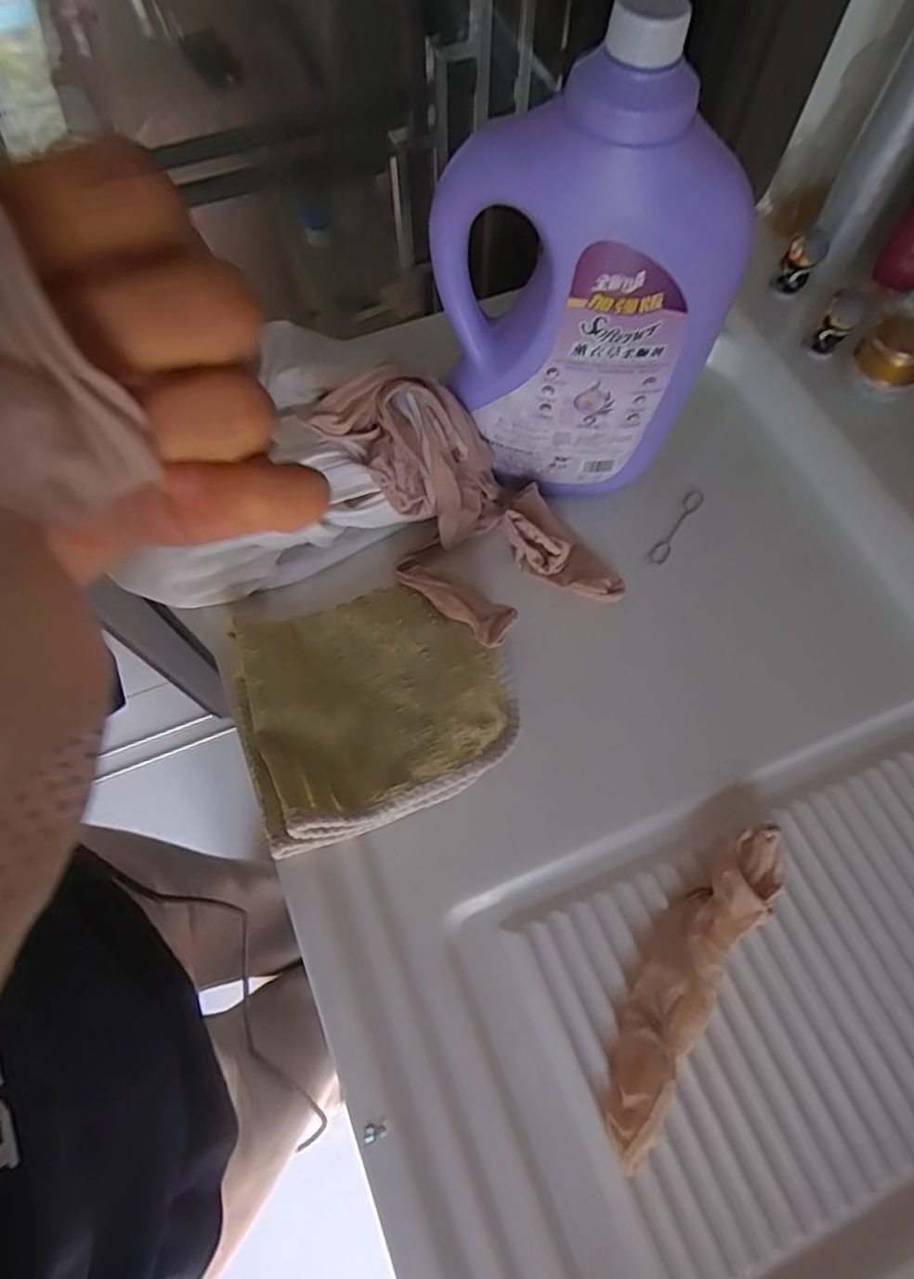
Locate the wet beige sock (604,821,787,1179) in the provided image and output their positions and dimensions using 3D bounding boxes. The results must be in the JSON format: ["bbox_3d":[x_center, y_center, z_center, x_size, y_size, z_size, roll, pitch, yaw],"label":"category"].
[{"bbox_3d":[0.136,0.196,0.378,0.045,0.030,0.194,34,72,13],"label":"wet beige sock"}]

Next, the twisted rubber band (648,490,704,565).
[{"bbox_3d":[0.176,-0.090,0.517,0.014,0.007,0.078,33,71,13],"label":"twisted rubber band"}]

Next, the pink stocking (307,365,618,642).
[{"bbox_3d":[0.017,-0.087,0.431,0.125,0.127,0.173,-39,73,-15],"label":"pink stocking"}]

